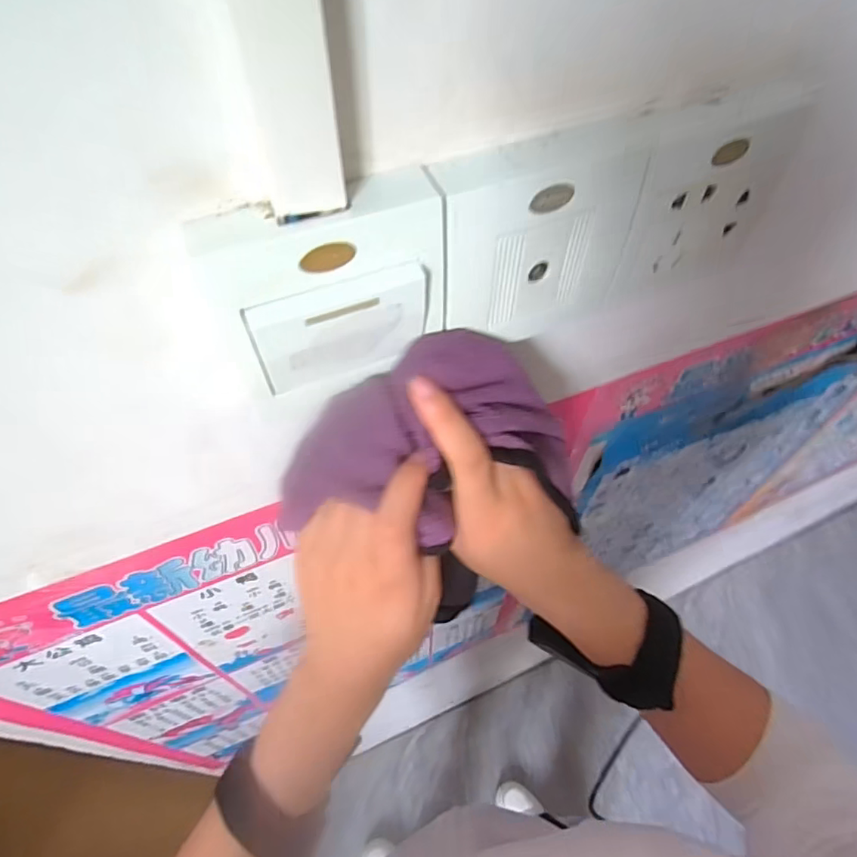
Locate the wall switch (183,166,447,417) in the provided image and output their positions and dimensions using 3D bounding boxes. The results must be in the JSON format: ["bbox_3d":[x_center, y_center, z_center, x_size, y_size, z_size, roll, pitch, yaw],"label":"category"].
[{"bbox_3d":[-0.038,-0.048,0.209,0.088,0.077,0.029,-21,56,-15],"label":"wall switch"}]

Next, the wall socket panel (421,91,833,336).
[{"bbox_3d":[0.082,-0.092,0.242,0.171,0.084,0.021,-20,56,-14],"label":"wall socket panel"}]

